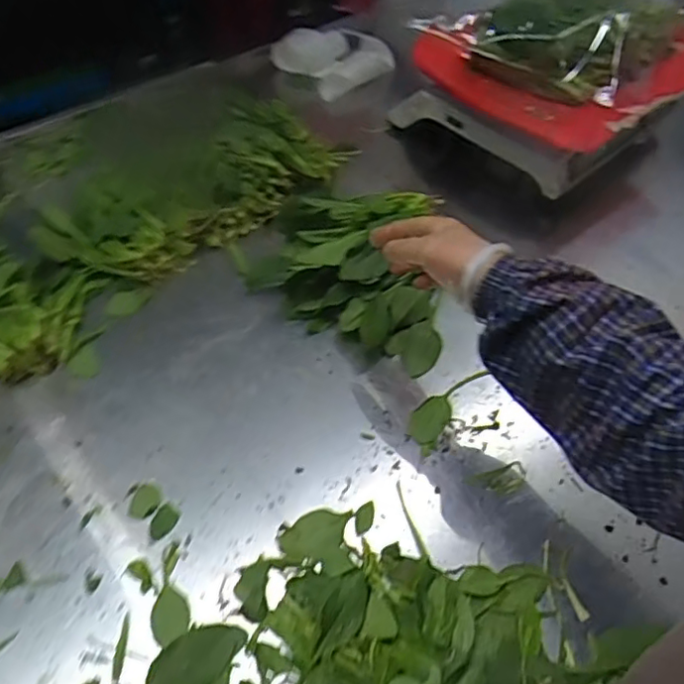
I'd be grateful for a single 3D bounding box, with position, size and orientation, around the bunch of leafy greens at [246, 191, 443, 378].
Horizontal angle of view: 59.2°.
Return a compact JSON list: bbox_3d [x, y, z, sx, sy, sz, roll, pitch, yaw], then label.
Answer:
[{"bbox_3d":[0.024,-0.105,0.712,0.244,0.087,0.198,22,55,16],"label":"bunch of leafy greens"}]

